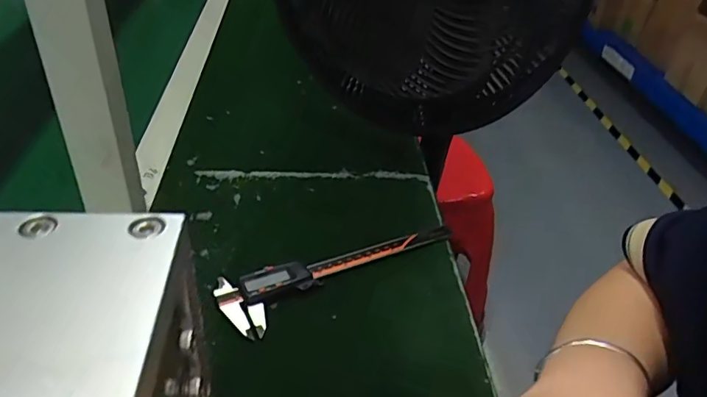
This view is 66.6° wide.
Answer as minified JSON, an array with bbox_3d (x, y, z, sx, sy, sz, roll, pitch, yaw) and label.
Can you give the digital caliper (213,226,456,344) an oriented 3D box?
[{"bbox_3d":[-0.010,0.057,0.492,0.233,0.015,0.061,-19,44,-29],"label":"digital caliper"}]

